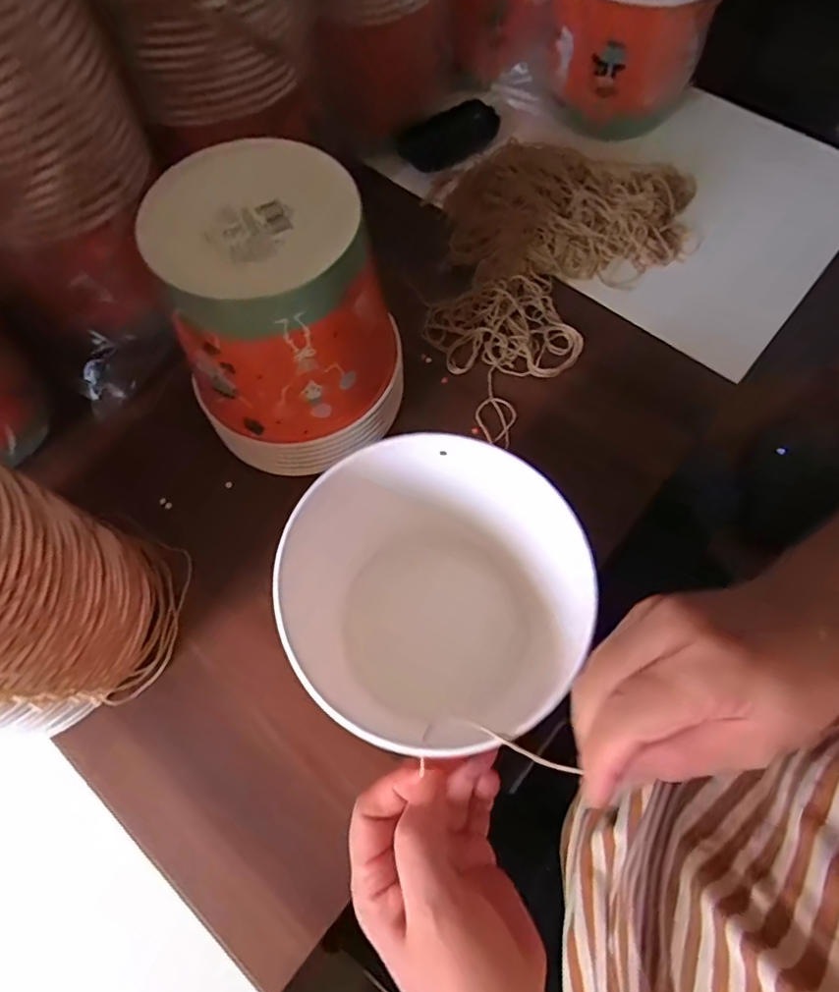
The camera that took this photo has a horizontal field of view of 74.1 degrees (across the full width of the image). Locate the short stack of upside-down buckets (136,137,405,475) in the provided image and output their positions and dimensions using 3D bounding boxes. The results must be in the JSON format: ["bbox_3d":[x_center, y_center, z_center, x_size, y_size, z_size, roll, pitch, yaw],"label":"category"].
[{"bbox_3d":[-0.097,-0.123,0.405,0.143,0.181,0.143,-21,69,-9],"label":"short stack of upside-down buckets"}]

